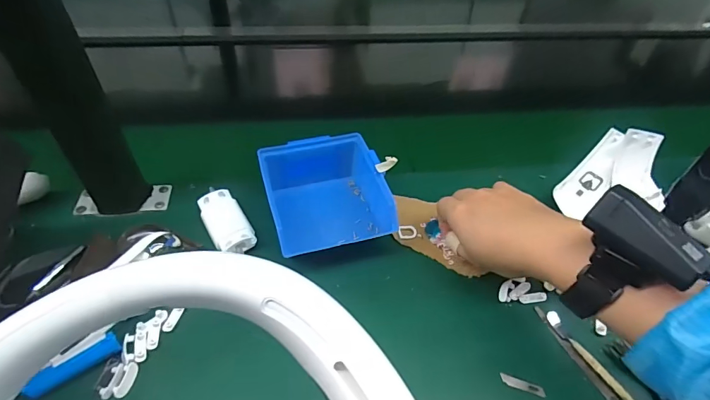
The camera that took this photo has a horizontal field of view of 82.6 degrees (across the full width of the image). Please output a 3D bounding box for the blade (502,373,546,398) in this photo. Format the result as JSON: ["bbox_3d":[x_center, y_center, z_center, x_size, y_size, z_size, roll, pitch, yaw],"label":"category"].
[{"bbox_3d":[0.145,0.160,0.349,0.036,0.004,0.010,13,54,17],"label":"blade"}]

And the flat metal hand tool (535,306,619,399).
[{"bbox_3d":[0.200,0.140,0.370,0.009,0.004,0.097,-19,51,-18],"label":"flat metal hand tool"}]

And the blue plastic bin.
[{"bbox_3d":[-0.030,-0.003,0.444,0.126,0.066,0.136,-12,50,-13],"label":"blue plastic bin"}]

